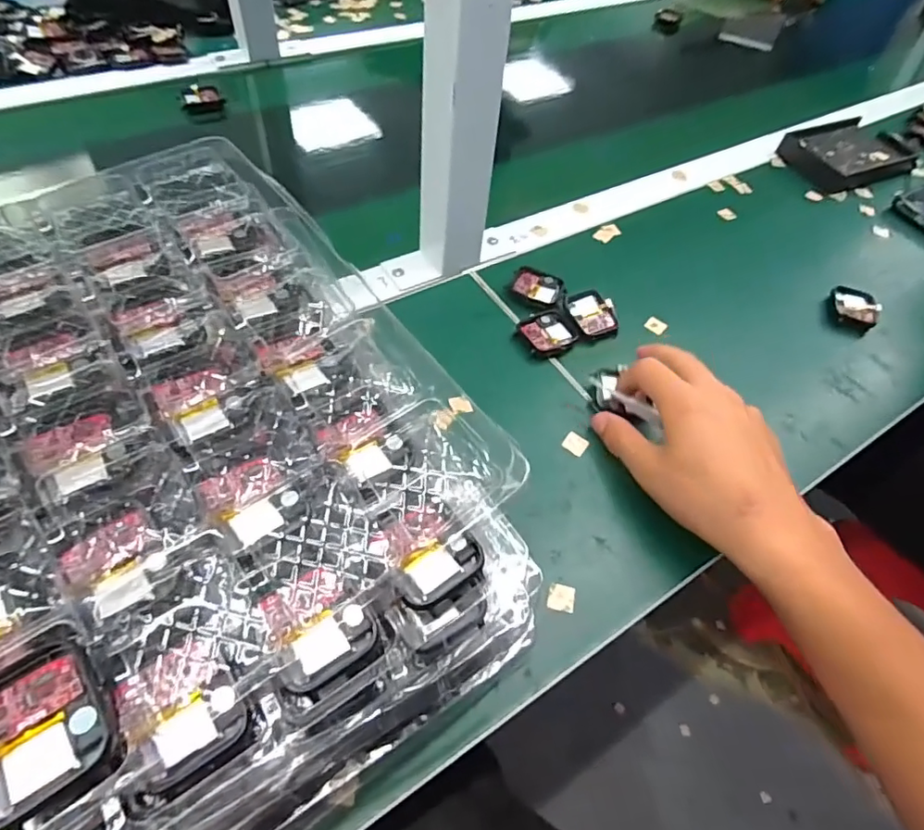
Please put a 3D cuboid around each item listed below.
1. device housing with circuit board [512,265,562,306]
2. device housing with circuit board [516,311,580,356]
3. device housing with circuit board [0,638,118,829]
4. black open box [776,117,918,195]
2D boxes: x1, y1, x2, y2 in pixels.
[{"bbox_3d":[0.065,-0.110,0.472,0.043,0.008,0.037,22,55,10],"label":"device housing with circuit board"},{"bbox_3d":[0.069,-0.066,0.442,0.041,0.008,0.044,-19,58,-18],"label":"device housing with circuit board"},{"bbox_3d":[-0.129,0.094,0.167,0.036,0.008,0.044,-30,62,-24],"label":"device housing with circuit board"},{"bbox_3d":[0.455,-0.311,0.649,0.164,0.020,0.101,-22,59,-20],"label":"black open box"}]

